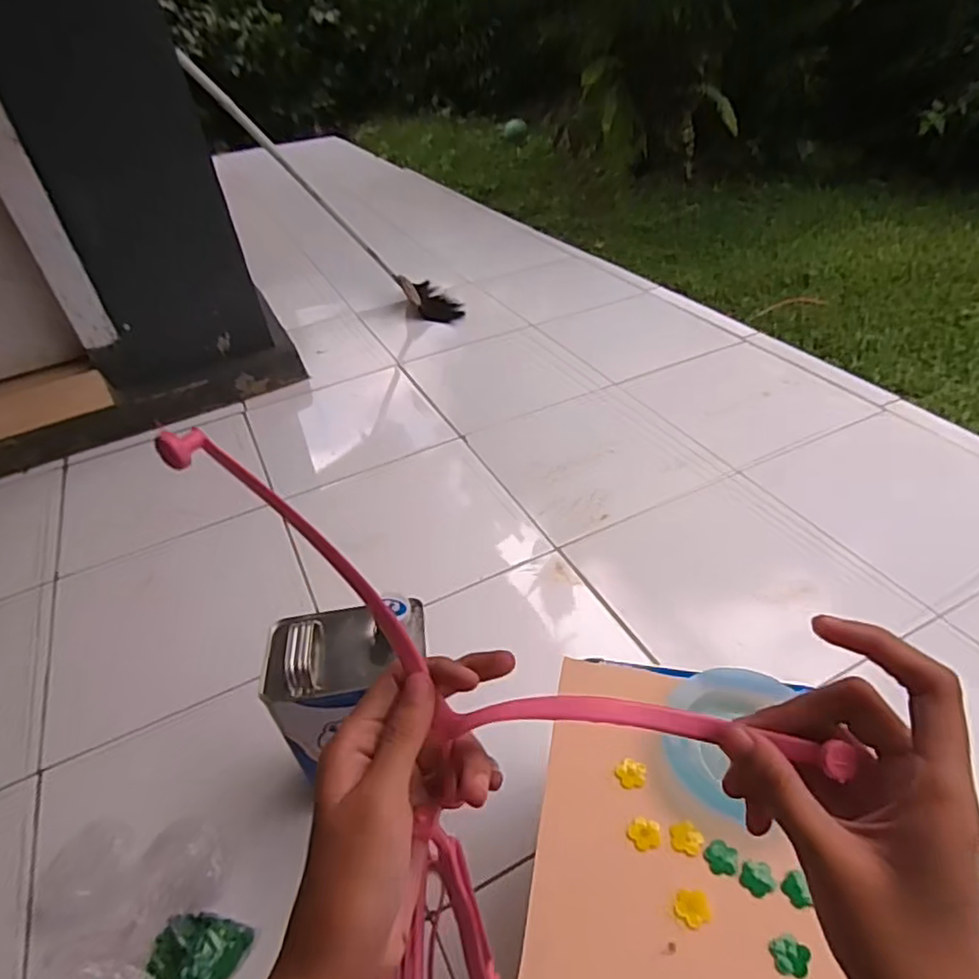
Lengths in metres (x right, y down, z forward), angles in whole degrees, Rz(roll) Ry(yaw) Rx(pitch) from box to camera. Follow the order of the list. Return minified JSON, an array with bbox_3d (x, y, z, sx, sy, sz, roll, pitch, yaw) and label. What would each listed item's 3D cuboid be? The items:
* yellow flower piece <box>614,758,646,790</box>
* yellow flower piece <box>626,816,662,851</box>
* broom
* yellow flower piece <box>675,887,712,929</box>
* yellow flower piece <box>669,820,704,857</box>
[{"bbox_3d":[0.116,0.235,0.514,0.024,0.006,0.023,-3,40,3],"label":"yellow flower piece"},{"bbox_3d":[0.120,0.265,0.481,0.024,0.004,0.023,-3,40,3],"label":"yellow flower piece"},{"bbox_3d":[-0.395,-0.705,1.589,0.102,0.888,0.250,-52,48,4],"label":"broom"},{"bbox_3d":[0.144,0.296,0.441,0.023,0.004,0.024,5,41,12],"label":"yellow flower piece"},{"bbox_3d":[0.150,0.265,0.475,0.023,0.004,0.023,4,41,11],"label":"yellow flower piece"}]

